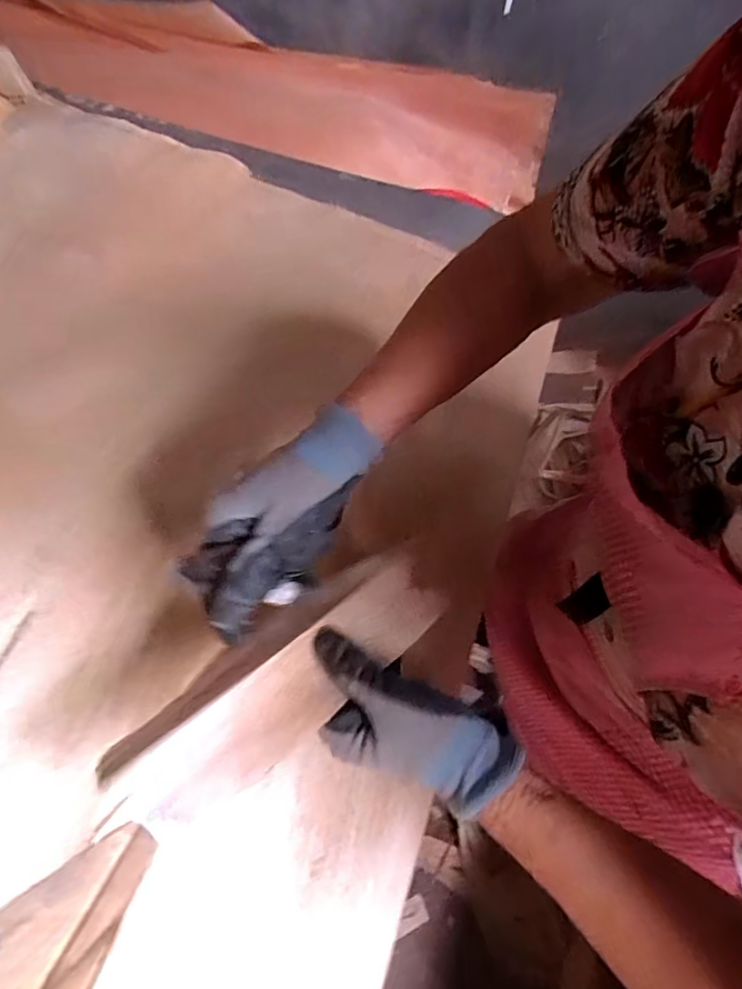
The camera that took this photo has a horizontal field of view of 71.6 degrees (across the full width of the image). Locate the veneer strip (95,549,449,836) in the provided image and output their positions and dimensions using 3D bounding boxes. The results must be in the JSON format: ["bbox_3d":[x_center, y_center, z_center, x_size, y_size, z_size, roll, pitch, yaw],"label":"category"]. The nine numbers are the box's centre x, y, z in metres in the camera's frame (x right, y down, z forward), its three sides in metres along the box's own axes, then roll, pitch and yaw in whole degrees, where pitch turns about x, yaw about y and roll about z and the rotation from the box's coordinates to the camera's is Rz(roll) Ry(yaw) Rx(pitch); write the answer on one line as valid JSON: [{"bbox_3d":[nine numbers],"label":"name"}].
[{"bbox_3d":[-0.048,0.108,0.322,0.231,0.022,0.069,-30,64,-37],"label":"veneer strip"}]

